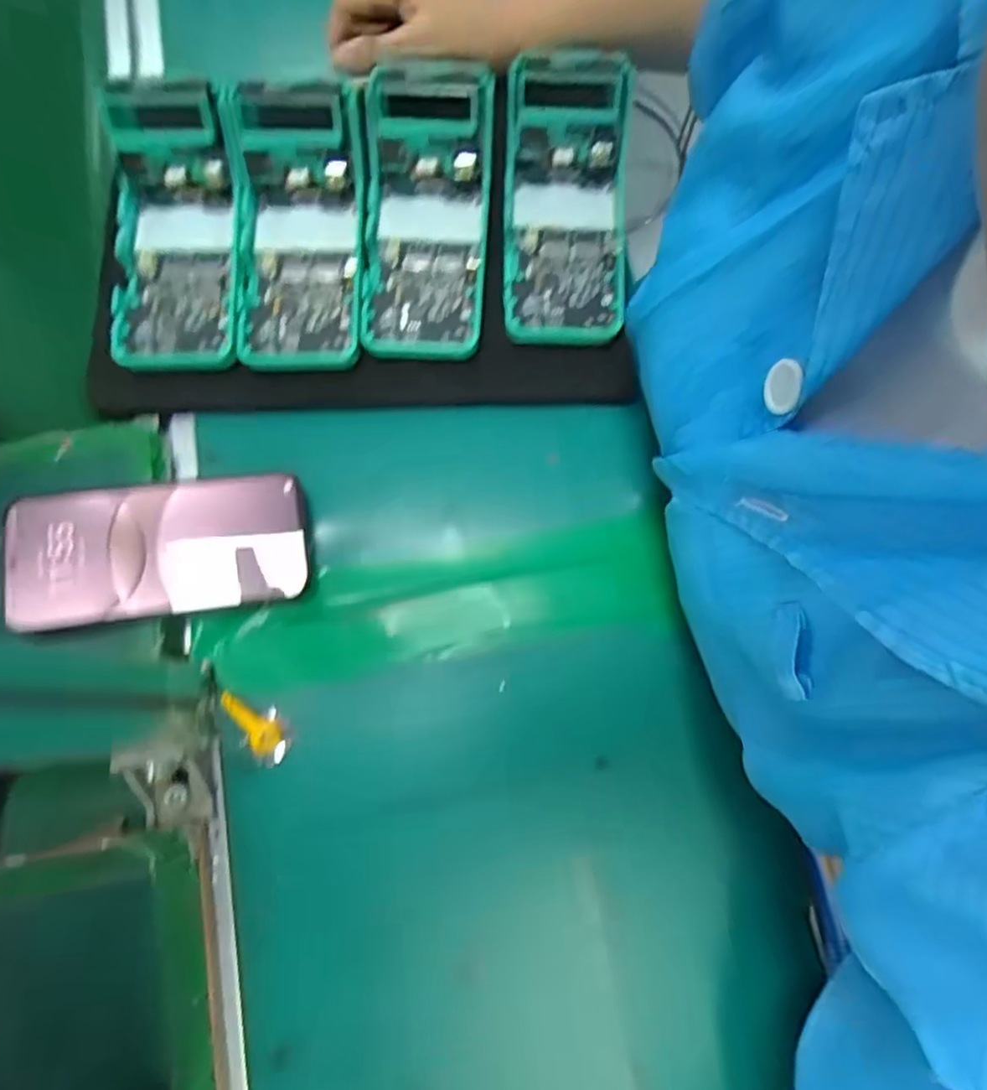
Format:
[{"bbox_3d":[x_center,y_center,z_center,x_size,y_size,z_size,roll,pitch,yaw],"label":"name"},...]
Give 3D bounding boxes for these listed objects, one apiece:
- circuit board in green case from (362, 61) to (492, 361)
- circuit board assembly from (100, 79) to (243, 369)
[{"bbox_3d":[-0.042,-0.206,0.420,0.075,0.048,0.171,4,88,3],"label":"circuit board in green case"},{"bbox_3d":[-0.203,-0.198,0.404,0.080,0.054,0.163,-1,75,-2],"label":"circuit board assembly"}]

